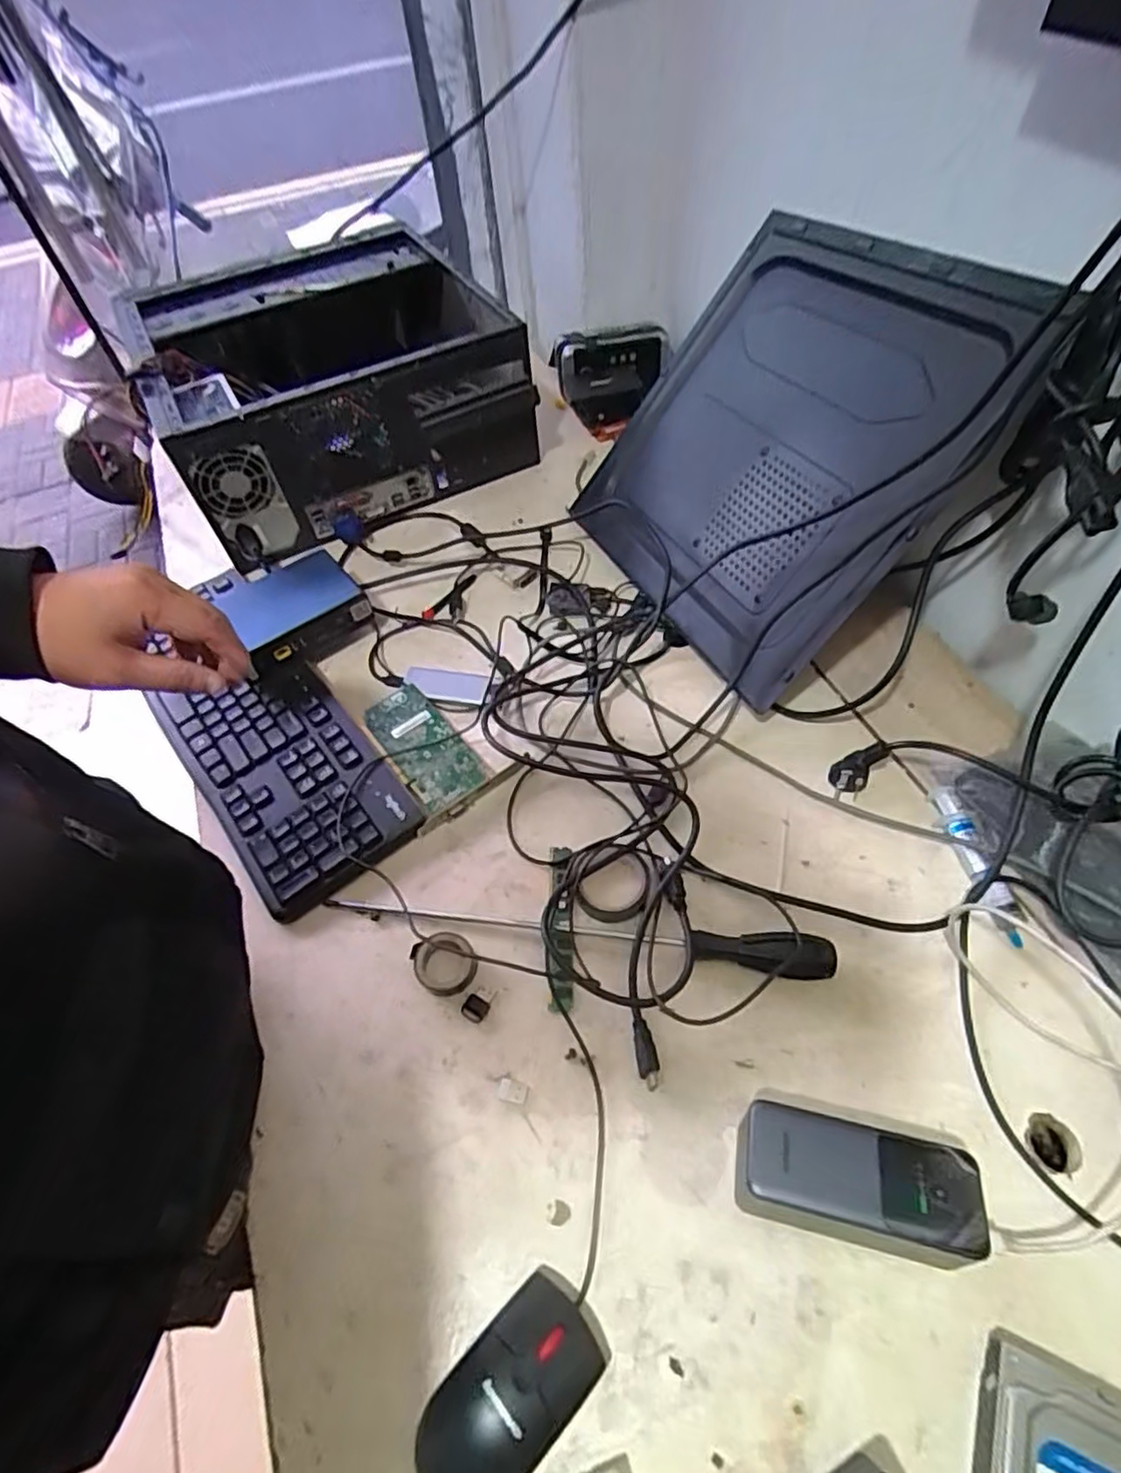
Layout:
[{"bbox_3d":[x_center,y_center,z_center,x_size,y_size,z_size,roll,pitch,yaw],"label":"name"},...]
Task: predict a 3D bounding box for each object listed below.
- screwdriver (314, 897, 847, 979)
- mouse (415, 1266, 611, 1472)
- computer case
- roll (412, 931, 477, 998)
[{"bbox_3d":[0.004,0.153,0.521,0.392,0.026,0.027,4,58,7],"label":"screwdriver"},{"bbox_3d":[-0.028,0.369,0.376,0.113,0.035,0.061,-40,61,-20],"label":"mouse"},{"bbox_3d":[-0.283,-0.439,0.855,0.399,0.204,0.366,-25,57,-11],"label":"computer case"},{"bbox_3d":[-0.089,0.176,0.520,0.048,0.021,0.045,-2,57,3],"label":"roll"}]

